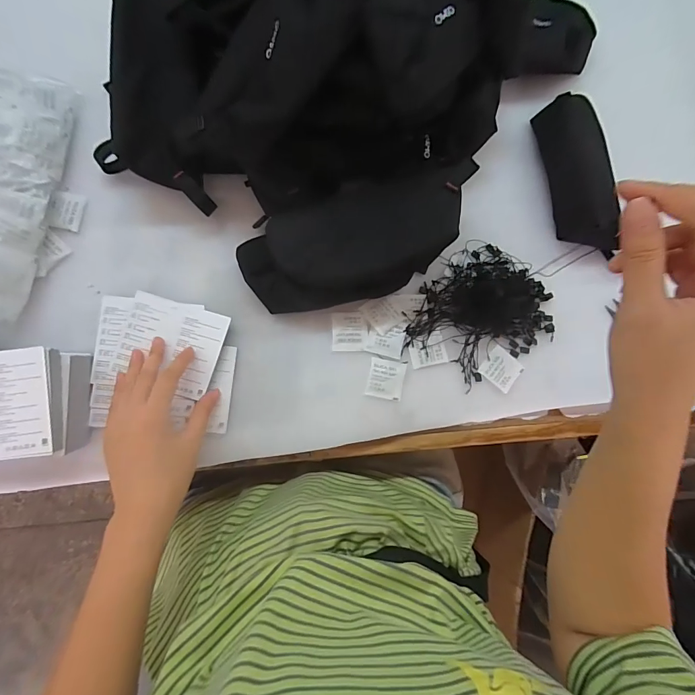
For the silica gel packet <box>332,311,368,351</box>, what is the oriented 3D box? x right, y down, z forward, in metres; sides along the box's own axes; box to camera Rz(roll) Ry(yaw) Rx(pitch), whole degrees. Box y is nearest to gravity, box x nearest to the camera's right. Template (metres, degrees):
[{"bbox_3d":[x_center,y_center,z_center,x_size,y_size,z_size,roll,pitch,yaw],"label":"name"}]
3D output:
[{"bbox_3d":[0.003,-0.018,0.425,0.038,0.004,0.043,0,85,-6],"label":"silica gel packet"}]

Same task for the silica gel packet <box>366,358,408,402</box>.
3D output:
[{"bbox_3d":[0.042,0.034,0.423,0.039,0.004,0.042,11,84,-5],"label":"silica gel packet"}]

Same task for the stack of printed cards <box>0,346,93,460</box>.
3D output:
[{"bbox_3d":[-0.299,0.052,0.356,0.110,0.062,0.092,-2,85,-6],"label":"stack of printed cards"}]

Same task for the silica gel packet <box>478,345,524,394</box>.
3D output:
[{"bbox_3d":[0.174,0.025,0.443,0.041,0.004,0.041,40,83,-1],"label":"silica gel packet"}]

